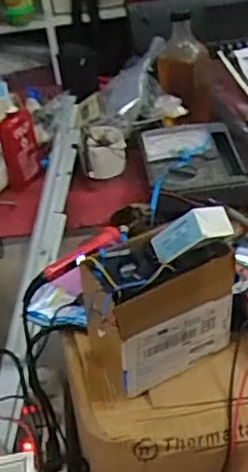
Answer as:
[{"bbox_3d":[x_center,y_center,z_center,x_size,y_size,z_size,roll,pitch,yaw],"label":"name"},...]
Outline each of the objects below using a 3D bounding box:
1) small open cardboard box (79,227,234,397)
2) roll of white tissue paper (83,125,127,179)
[{"bbox_3d":[0.026,0.074,0.629,0.150,0.133,0.078,-23,38,-21],"label":"small open cardboard box"},{"bbox_3d":[-0.028,-0.118,0.867,0.061,0.050,0.074,-8,35,-2],"label":"roll of white tissue paper"}]

